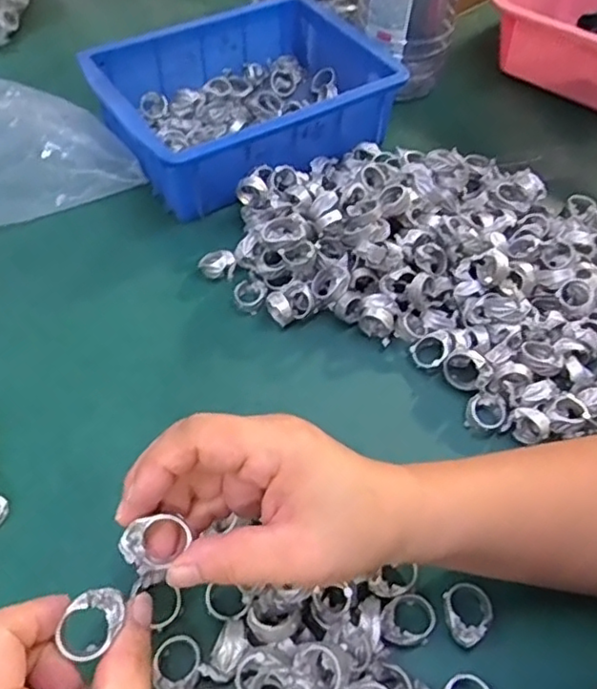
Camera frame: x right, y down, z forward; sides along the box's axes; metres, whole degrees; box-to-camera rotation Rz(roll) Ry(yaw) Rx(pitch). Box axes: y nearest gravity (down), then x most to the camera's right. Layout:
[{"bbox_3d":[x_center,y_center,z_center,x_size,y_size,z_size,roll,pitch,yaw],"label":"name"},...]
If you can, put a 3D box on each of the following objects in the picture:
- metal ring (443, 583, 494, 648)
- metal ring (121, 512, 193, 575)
[{"bbox_3d":[0.091,0.144,0.331,0.029,0.014,0.026,-36,63,-27],"label":"metal ring"},{"bbox_3d":[-0.060,0.082,0.256,0.027,0.009,0.019,-23,58,-21],"label":"metal ring"}]

